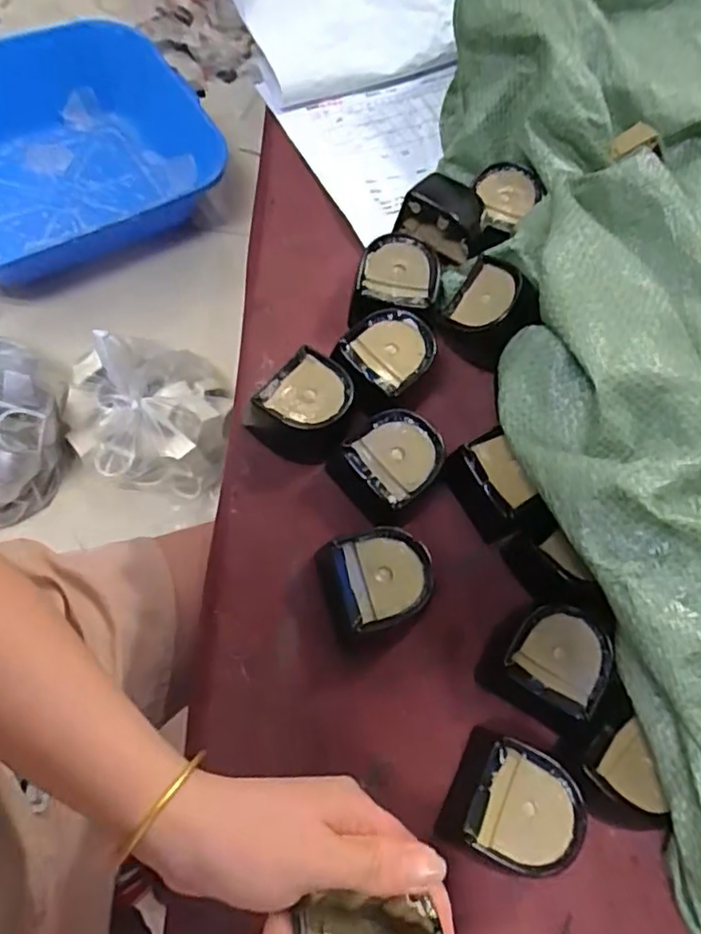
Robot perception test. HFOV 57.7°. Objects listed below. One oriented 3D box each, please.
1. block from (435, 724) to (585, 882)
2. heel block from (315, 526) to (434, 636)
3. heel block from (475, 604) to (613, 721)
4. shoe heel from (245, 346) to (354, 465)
[{"bbox_3d":[0.087,0.183,0.342,0.061,0.041,0.061,22,65,5],"label":"block"},{"bbox_3d":[0.016,0.071,0.381,0.061,0.043,0.057,-12,67,-11],"label":"heel block"},{"bbox_3d":[0.115,0.112,0.376,0.062,0.044,0.060,22,65,5],"label":"heel block"},{"bbox_3d":[-0.030,-0.039,0.420,0.063,0.042,0.058,37,67,12],"label":"shoe heel"}]

